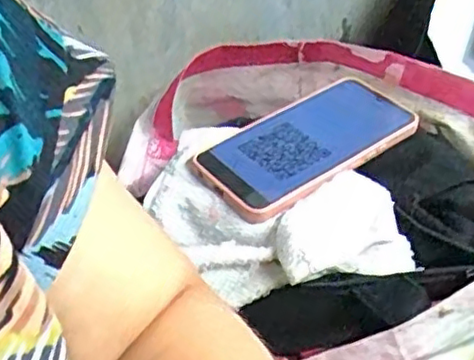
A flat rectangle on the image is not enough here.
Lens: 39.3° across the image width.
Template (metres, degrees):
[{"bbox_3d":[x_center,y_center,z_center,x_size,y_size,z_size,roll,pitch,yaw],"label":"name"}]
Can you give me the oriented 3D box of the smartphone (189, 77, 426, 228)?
[{"bbox_3d":[0.053,-0.029,0.492,0.166,0.015,0.084,-29,45,-26],"label":"smartphone"}]

